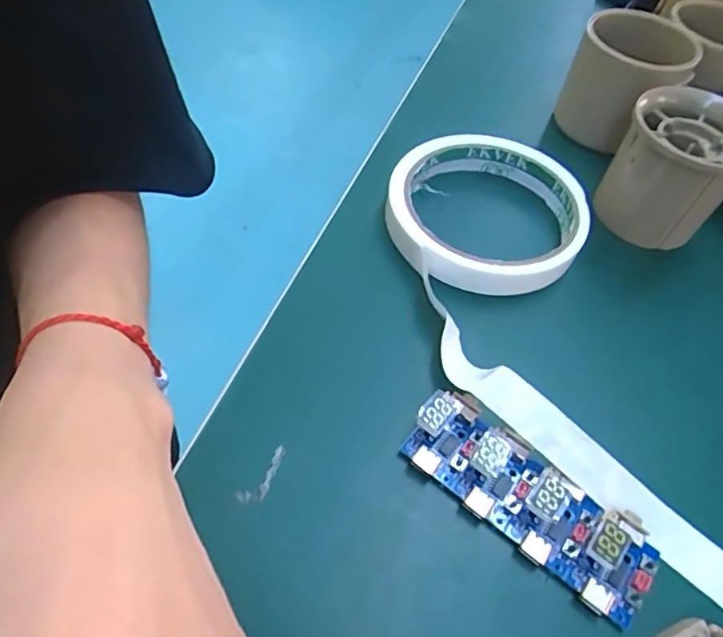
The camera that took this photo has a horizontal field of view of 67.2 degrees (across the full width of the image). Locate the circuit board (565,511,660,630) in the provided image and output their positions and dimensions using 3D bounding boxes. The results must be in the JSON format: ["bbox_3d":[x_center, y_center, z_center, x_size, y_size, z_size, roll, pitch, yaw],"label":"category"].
[{"bbox_3d":[0.081,0.076,0.172,0.022,0.015,0.032,35,59,18],"label":"circuit board"}]

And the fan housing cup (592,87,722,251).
[{"bbox_3d":[0.145,-0.068,0.256,0.052,0.055,0.048,3,55,-4],"label":"fan housing cup"}]

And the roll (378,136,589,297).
[{"bbox_3d":[0.058,-0.051,0.259,0.090,0.024,0.088,3,55,-4],"label":"roll"}]

